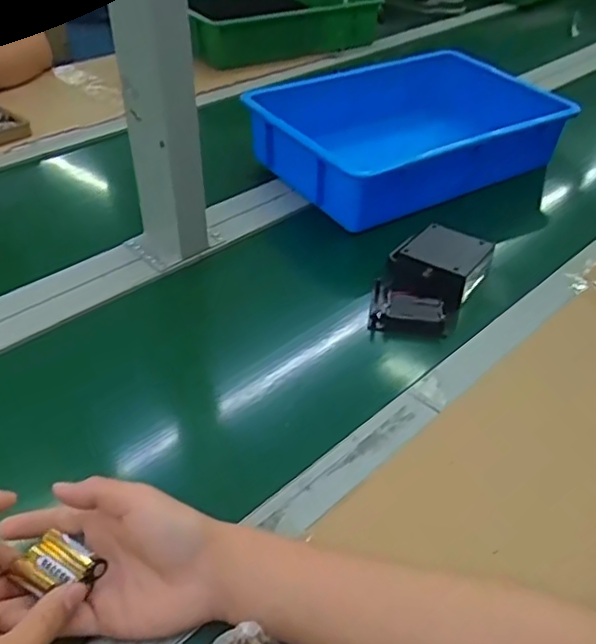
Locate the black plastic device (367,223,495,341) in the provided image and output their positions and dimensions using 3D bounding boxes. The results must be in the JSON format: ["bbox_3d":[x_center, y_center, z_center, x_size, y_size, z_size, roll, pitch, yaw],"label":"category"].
[{"bbox_3d":[0.140,-0.048,0.689,0.094,0.048,0.159,23,45,24],"label":"black plastic device"}]

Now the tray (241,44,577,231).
[{"bbox_3d":[0.169,-0.264,0.907,0.395,0.092,0.282,-24,46,-27],"label":"tray"}]

